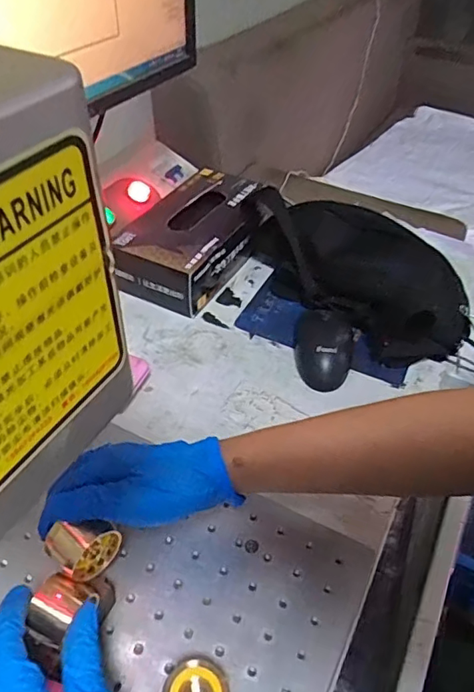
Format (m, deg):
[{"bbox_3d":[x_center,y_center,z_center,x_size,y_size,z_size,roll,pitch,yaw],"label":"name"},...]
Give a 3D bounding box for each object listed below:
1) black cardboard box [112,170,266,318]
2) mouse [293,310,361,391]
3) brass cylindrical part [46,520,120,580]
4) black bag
[{"bbox_3d":[-0.049,-0.141,0.684,0.128,0.075,0.222,19,47,18],"label":"black cardboard box"},{"bbox_3d":[0.094,0.000,0.573,0.063,0.032,0.091,15,46,14],"label":"mouse"},{"bbox_3d":[-0.101,0.132,0.354,0.040,0.033,0.028,-34,54,-30],"label":"brass cylindrical part"},{"bbox_3d":[0.137,-0.090,0.621,0.139,0.095,0.274,-35,55,-31],"label":"black bag"}]

